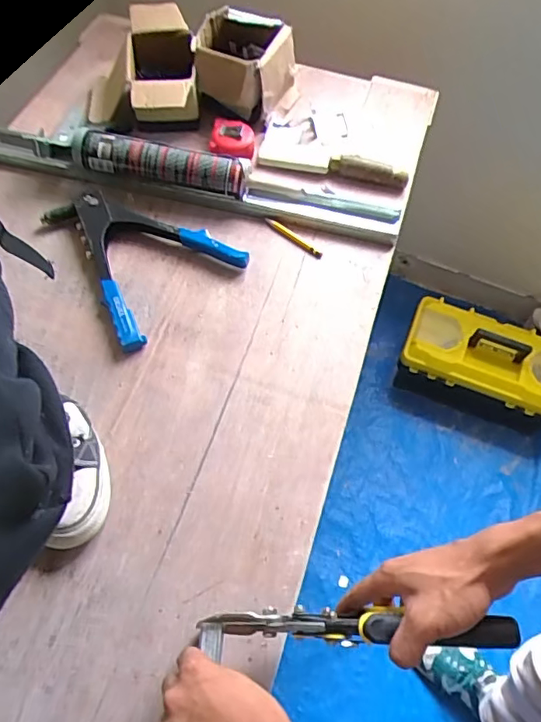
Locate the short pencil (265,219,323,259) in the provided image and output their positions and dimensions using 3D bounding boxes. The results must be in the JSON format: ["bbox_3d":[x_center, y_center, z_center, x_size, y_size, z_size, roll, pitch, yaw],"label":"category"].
[{"bbox_3d":[0.032,-0.170,0.750,0.097,0.007,0.011,39,65,18],"label":"short pencil"}]

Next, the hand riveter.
[{"bbox_3d":[-0.181,-0.146,0.715,0.188,0.031,0.244,-39,68,-22],"label":"hand riveter"}]

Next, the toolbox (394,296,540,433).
[{"bbox_3d":[0.532,0.023,1.384,0.399,0.218,0.199,19,60,8],"label":"toolbox"}]

